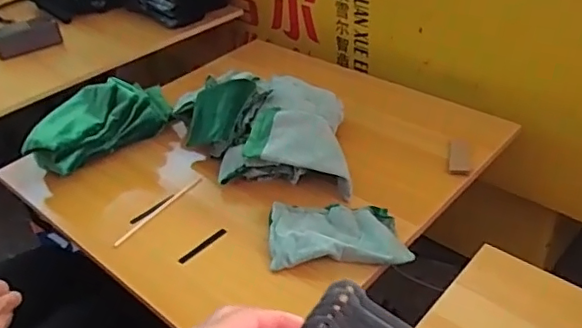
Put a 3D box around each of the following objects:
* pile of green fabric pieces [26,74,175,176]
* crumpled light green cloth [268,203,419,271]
[{"bbox_3d":[-0.305,-0.078,0.909,0.116,0.080,0.248,23,44,32],"label":"pile of green fabric pieces"},{"bbox_3d":[0.058,0.085,0.703,0.168,0.021,0.097,-1,36,5],"label":"crumpled light green cloth"}]

